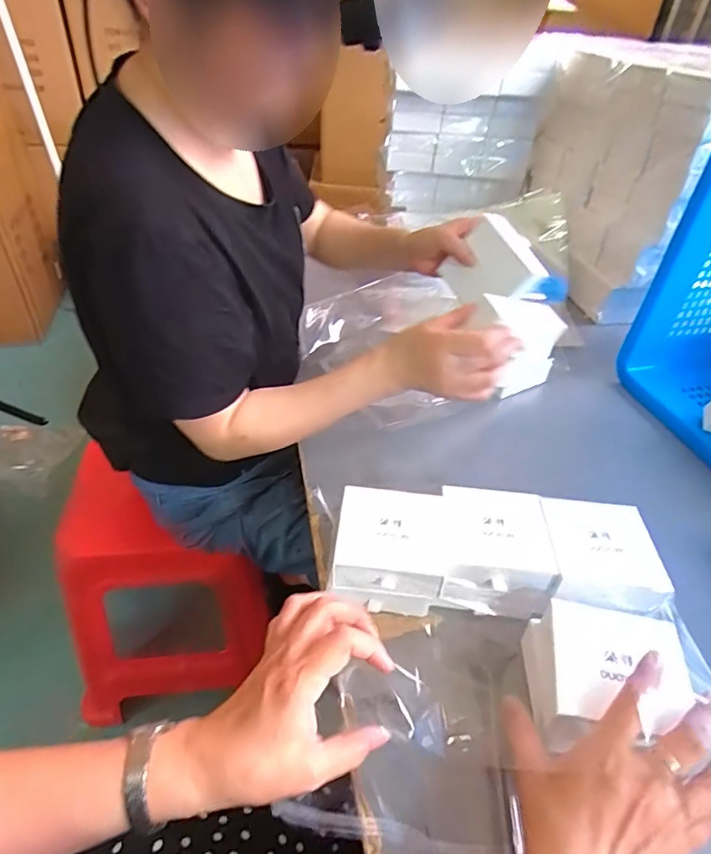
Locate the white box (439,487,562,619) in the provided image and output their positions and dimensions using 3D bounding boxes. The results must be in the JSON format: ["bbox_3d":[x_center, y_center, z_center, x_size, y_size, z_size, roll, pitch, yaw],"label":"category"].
[{"bbox_3d":[0.121,0.114,0.477,0.100,0.059,0.104,5,41,0],"label":"white box"}]

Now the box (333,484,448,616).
[{"bbox_3d":[0.029,0.114,0.474,0.090,0.068,0.094,6,41,2],"label":"box"}]

